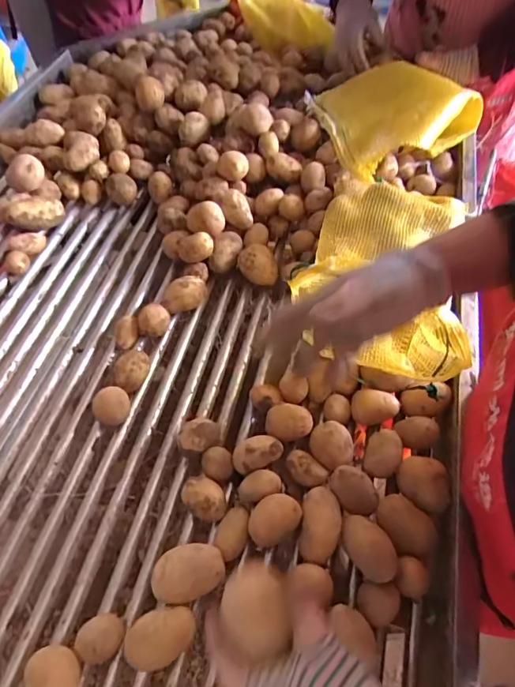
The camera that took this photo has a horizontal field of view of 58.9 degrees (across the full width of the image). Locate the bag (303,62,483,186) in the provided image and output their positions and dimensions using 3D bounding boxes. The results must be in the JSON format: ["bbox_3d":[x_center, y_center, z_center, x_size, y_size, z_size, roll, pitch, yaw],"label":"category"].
[{"bbox_3d":[0.247,-0.426,0.838,0.281,0.087,0.216,-28,63,-14],"label":"bag"}]

